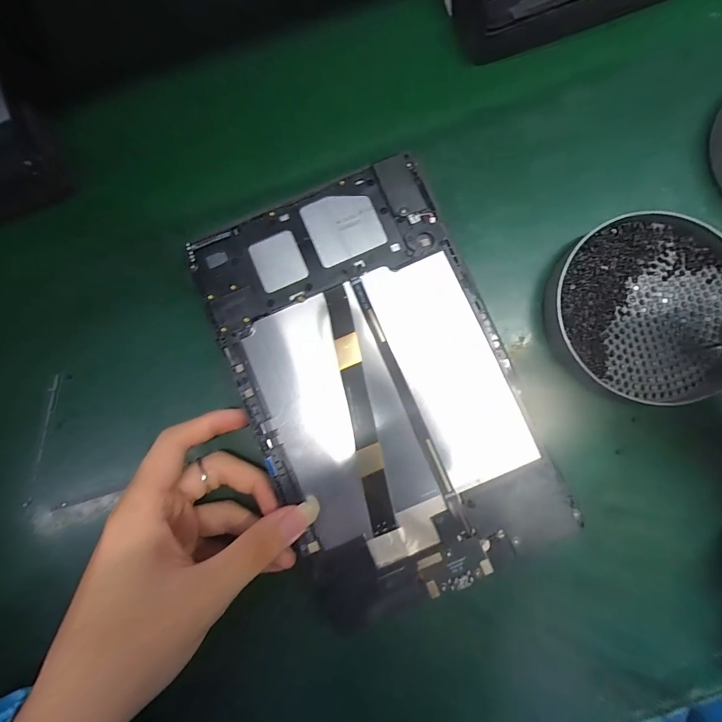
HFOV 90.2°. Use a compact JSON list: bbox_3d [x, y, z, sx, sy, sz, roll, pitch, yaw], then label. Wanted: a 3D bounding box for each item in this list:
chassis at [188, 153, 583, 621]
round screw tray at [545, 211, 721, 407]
[{"bbox_3d":[0.006,0.010,0.212,0.150,0.011,0.239,-23,85,-1],"label":"chassis"},{"bbox_3d":[0.178,-0.035,0.225,0.121,0.017,0.114,0,85,1],"label":"round screw tray"}]

